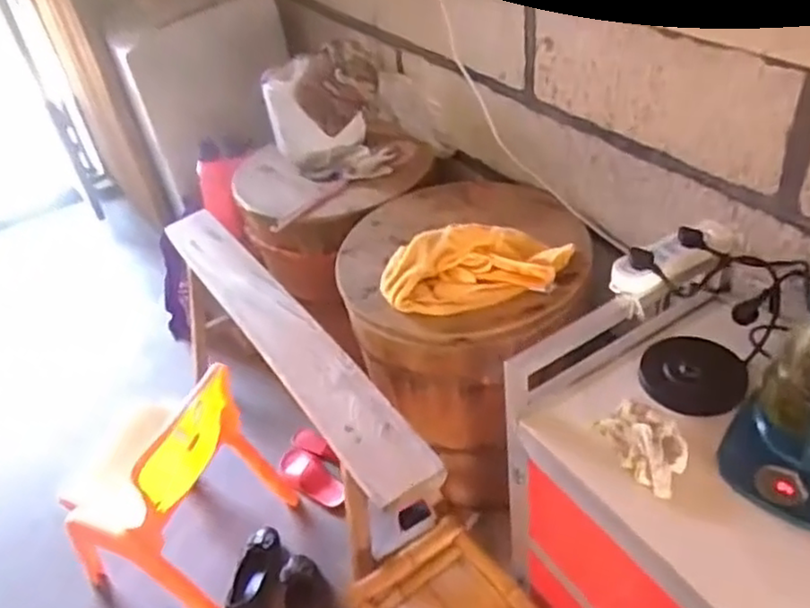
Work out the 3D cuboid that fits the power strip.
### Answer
[{"bbox_3d":[0.397,-0.069,1.010,0.212,0.050,0.061,-21,41,-15],"label":"power strip"}]

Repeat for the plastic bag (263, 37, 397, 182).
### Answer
[{"bbox_3d":[-0.178,-0.457,1.658,0.261,0.282,0.177,-18,41,-12],"label":"plastic bag"}]

